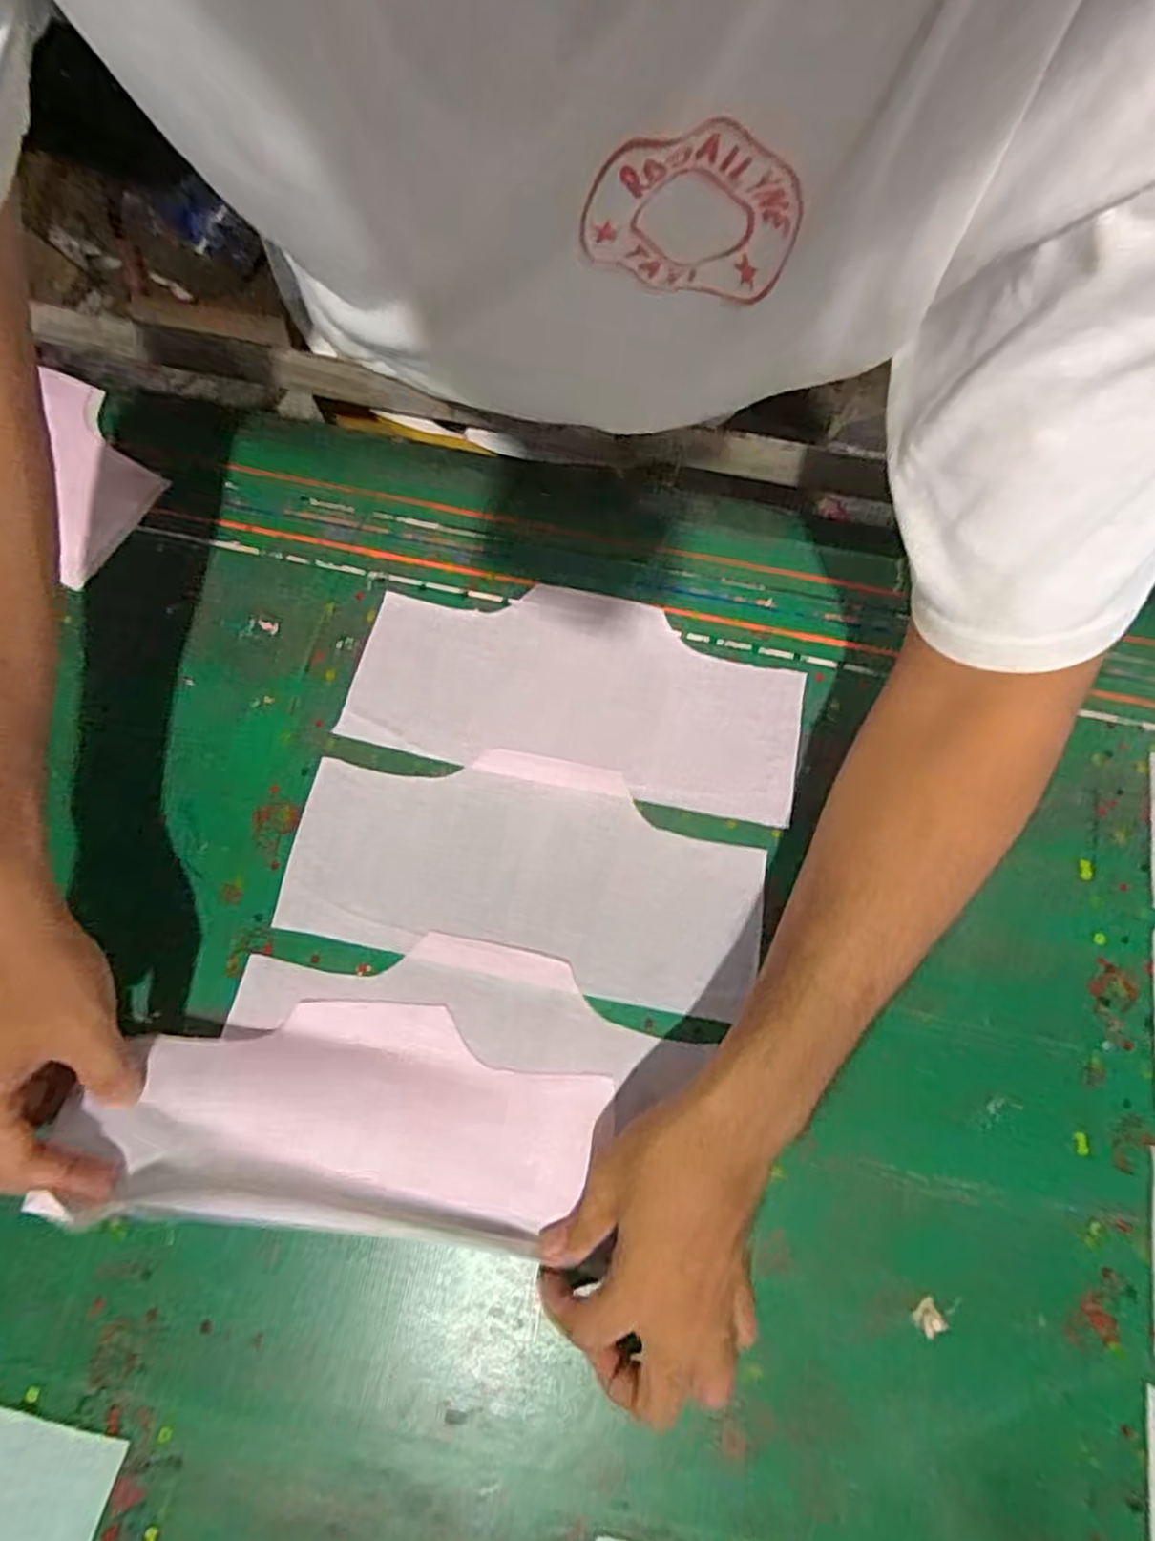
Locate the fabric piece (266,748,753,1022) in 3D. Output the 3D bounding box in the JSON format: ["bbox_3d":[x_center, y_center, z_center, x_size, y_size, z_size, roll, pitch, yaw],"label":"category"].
[{"bbox_3d":[-0.030,0.059,0.450,0.288,0.010,0.135,11,74,2],"label":"fabric piece"}]

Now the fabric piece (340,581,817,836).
[{"bbox_3d":[0.001,-0.058,0.484,0.296,0.006,0.137,12,74,2],"label":"fabric piece"}]

